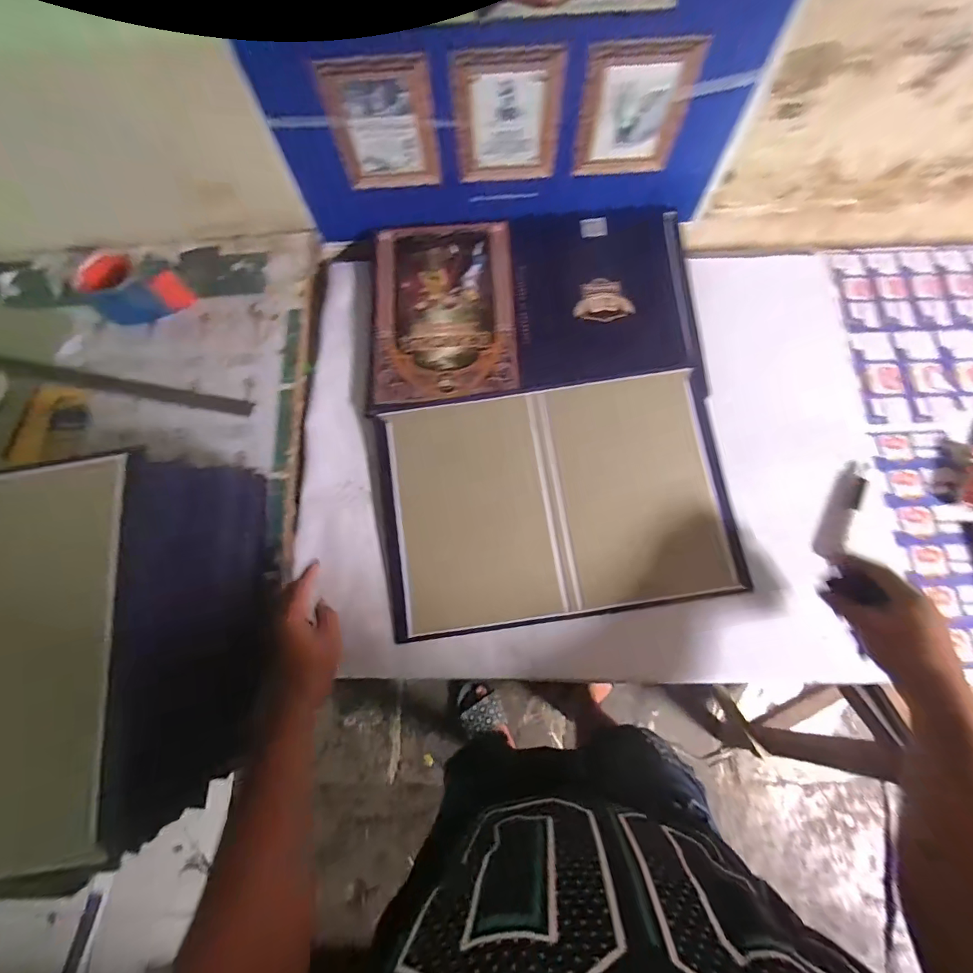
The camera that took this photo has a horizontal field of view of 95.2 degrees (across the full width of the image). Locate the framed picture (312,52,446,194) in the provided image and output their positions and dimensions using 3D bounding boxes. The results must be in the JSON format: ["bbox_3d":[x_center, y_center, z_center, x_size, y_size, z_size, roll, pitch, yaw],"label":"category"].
[{"bbox_3d":[-0.122,-0.428,0.534,0.119,0.141,0.018,-7,73,0],"label":"framed picture"}]

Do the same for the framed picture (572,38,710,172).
[{"bbox_3d":[0.173,-0.445,0.531,0.121,0.137,0.009,1,69,2],"label":"framed picture"}]

